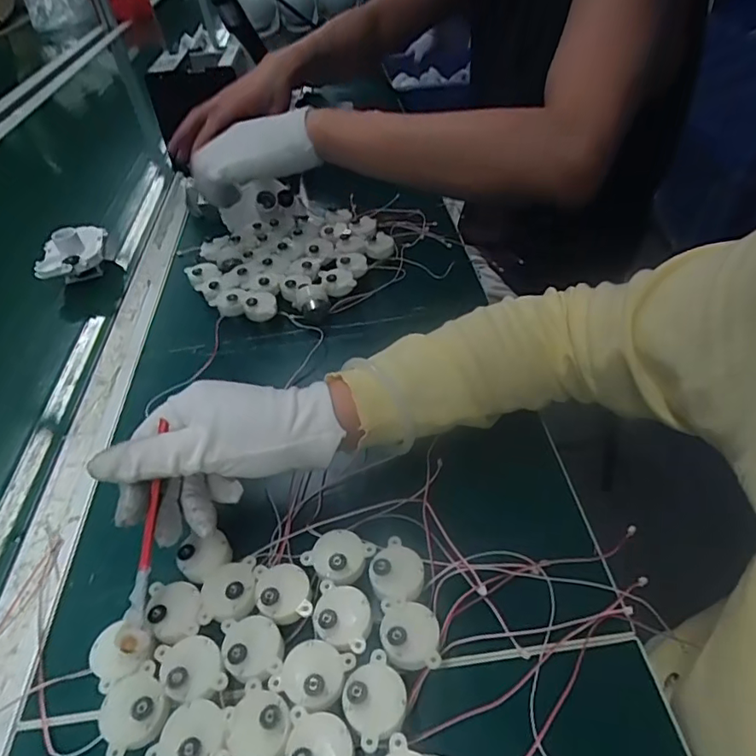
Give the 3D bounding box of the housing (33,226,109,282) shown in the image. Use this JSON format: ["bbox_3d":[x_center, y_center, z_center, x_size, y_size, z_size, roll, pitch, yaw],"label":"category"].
[{"bbox_3d":[-0.356,-0.139,0.648,0.083,0.068,0.064,-27,46,-20],"label":"housing"}]

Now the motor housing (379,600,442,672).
[{"bbox_3d":[0.018,0.144,0.303,0.031,0.030,0.040,-3,43,5],"label":"motor housing"}]

